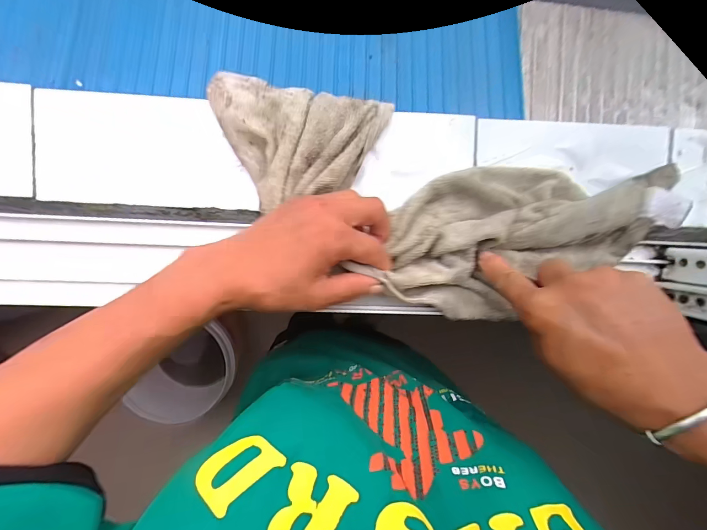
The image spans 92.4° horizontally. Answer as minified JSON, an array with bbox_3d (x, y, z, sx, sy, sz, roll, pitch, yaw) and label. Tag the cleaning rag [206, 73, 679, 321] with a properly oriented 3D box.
[{"bbox_3d":[0.060,-0.056,0.297,0.396,0.060,0.162,19,95,-2],"label":"cleaning rag"}]

